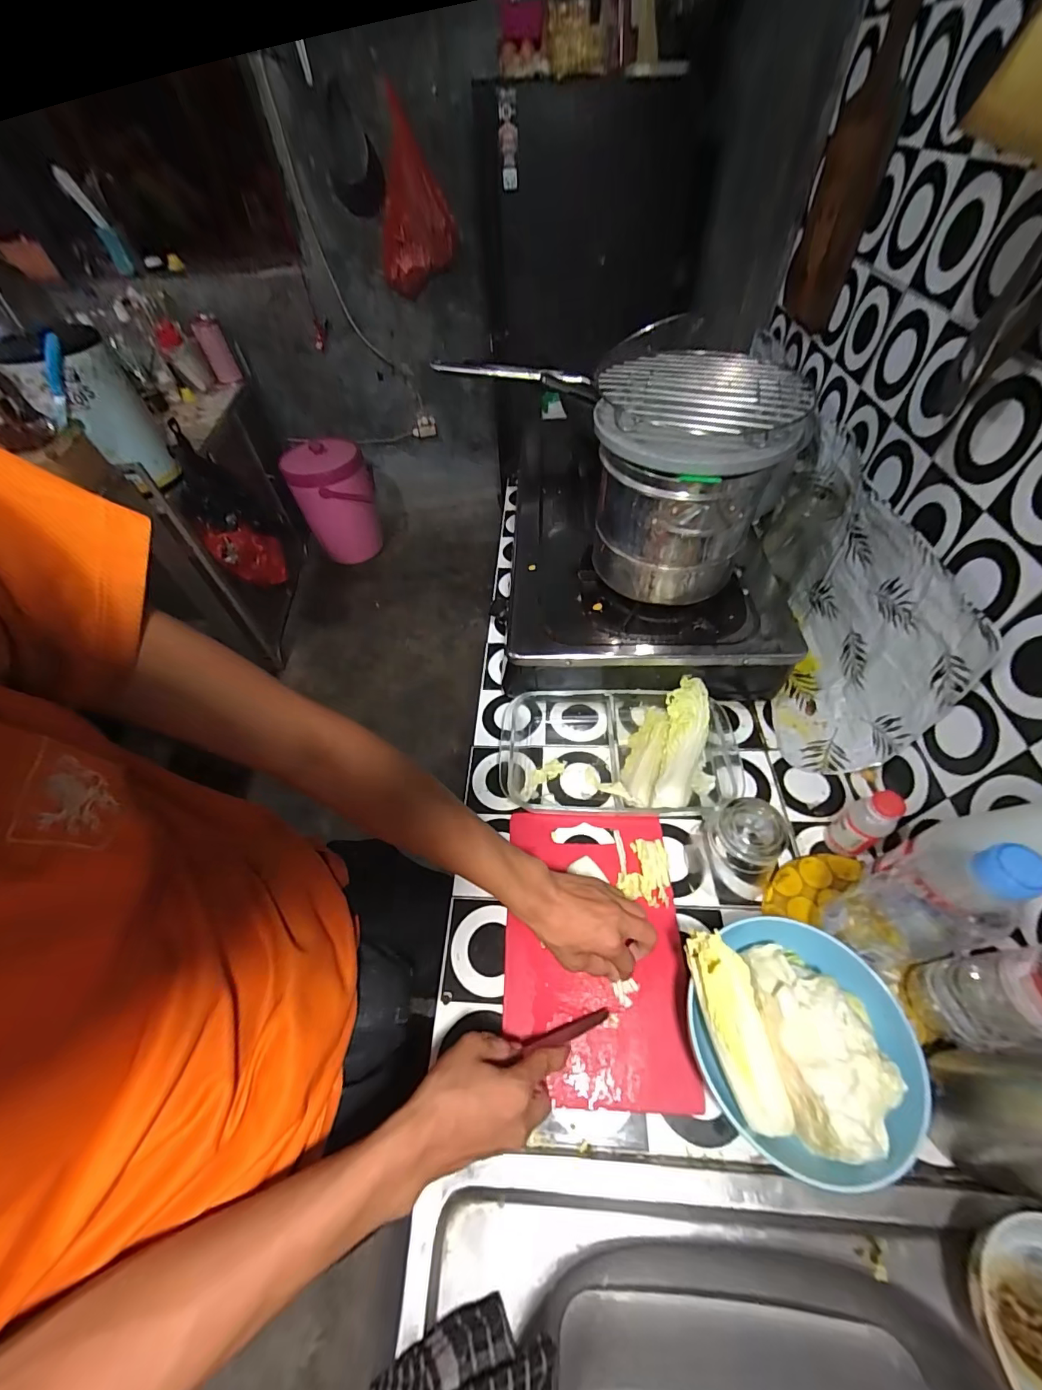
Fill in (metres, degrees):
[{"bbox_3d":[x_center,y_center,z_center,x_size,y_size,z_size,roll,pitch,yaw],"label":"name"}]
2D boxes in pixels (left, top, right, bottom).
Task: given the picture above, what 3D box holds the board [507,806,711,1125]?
[{"bbox_3d":[0.075,0.256,0.488,0.179,0.016,0.271,-1,52,4],"label":"board"}]

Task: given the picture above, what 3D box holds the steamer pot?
[{"bbox_3d":[0.181,-0.238,0.547,0.180,0.215,0.195,7,53,10],"label":"steamer pot"}]

